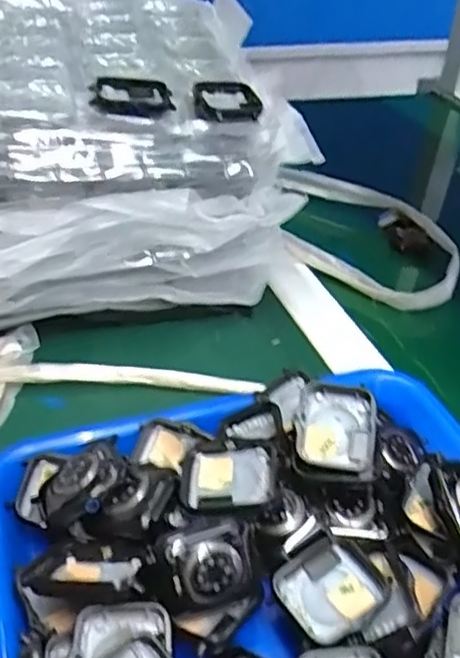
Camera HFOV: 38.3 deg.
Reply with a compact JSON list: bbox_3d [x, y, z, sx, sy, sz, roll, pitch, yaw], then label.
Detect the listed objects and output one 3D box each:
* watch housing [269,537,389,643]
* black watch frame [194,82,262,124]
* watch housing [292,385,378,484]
[{"bbox_3d":[0.045,0.112,0.285,0.042,0.012,0.036,-22,44,-30],"label":"watch housing"},{"bbox_3d":[-0.001,-0.139,0.405,0.041,0.011,0.045,2,37,-3],"label":"black watch frame"},{"bbox_3d":[0.052,0.052,0.324,0.040,0.009,0.046,2,64,2],"label":"watch housing"}]

